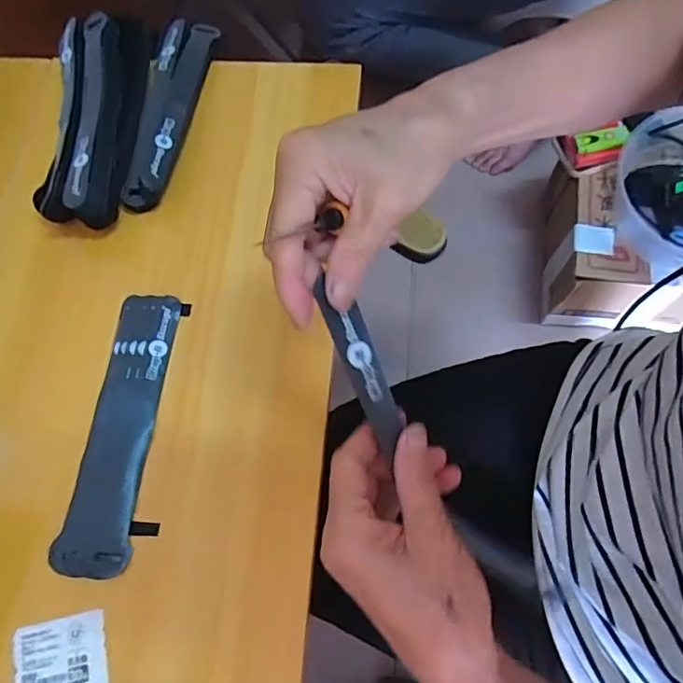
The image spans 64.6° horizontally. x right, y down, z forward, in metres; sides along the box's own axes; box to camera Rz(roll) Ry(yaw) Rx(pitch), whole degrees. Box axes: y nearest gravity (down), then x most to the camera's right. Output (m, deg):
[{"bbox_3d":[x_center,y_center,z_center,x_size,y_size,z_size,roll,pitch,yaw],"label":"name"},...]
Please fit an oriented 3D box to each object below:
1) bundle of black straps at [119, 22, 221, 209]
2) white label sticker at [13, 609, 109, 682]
[{"bbox_3d":[-0.152,-0.205,0.467,0.048,0.024,0.194,7,71,5],"label":"bundle of black straps"},{"bbox_3d":[-0.180,0.202,0.345,0.061,0.004,0.047,-12,71,1],"label":"white label sticker"}]

